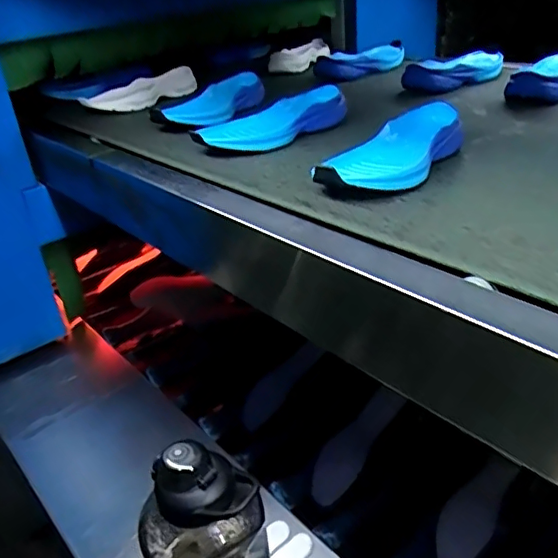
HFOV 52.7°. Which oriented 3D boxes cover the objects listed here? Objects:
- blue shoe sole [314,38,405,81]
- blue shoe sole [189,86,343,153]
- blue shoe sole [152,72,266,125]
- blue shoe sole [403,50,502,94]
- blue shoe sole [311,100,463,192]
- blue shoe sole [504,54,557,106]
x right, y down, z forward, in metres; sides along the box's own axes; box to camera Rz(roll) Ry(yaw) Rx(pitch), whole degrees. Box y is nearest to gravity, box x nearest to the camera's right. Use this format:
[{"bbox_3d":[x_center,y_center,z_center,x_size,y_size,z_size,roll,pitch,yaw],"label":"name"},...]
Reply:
[{"bbox_3d":[0.185,-0.454,1.167,0.122,0.042,0.224,18,43,41],"label":"blue shoe sole"},{"bbox_3d":[-0.006,-0.219,0.776,0.237,0.049,0.087,-23,34,-31],"label":"blue shoe sole"},{"bbox_3d":[-0.110,-0.290,0.916,0.082,0.043,0.229,7,36,29],"label":"blue shoe sole"},{"bbox_3d":[0.324,-0.370,1.001,0.240,0.043,0.082,-28,37,-36],"label":"blue shoe sole"},{"bbox_3d":[0.130,-0.145,0.627,0.095,0.047,0.233,14,34,30],"label":"blue shoe sole"},{"bbox_3d":[0.439,-0.322,0.900,0.100,0.040,0.238,14,34,30],"label":"blue shoe sole"}]

